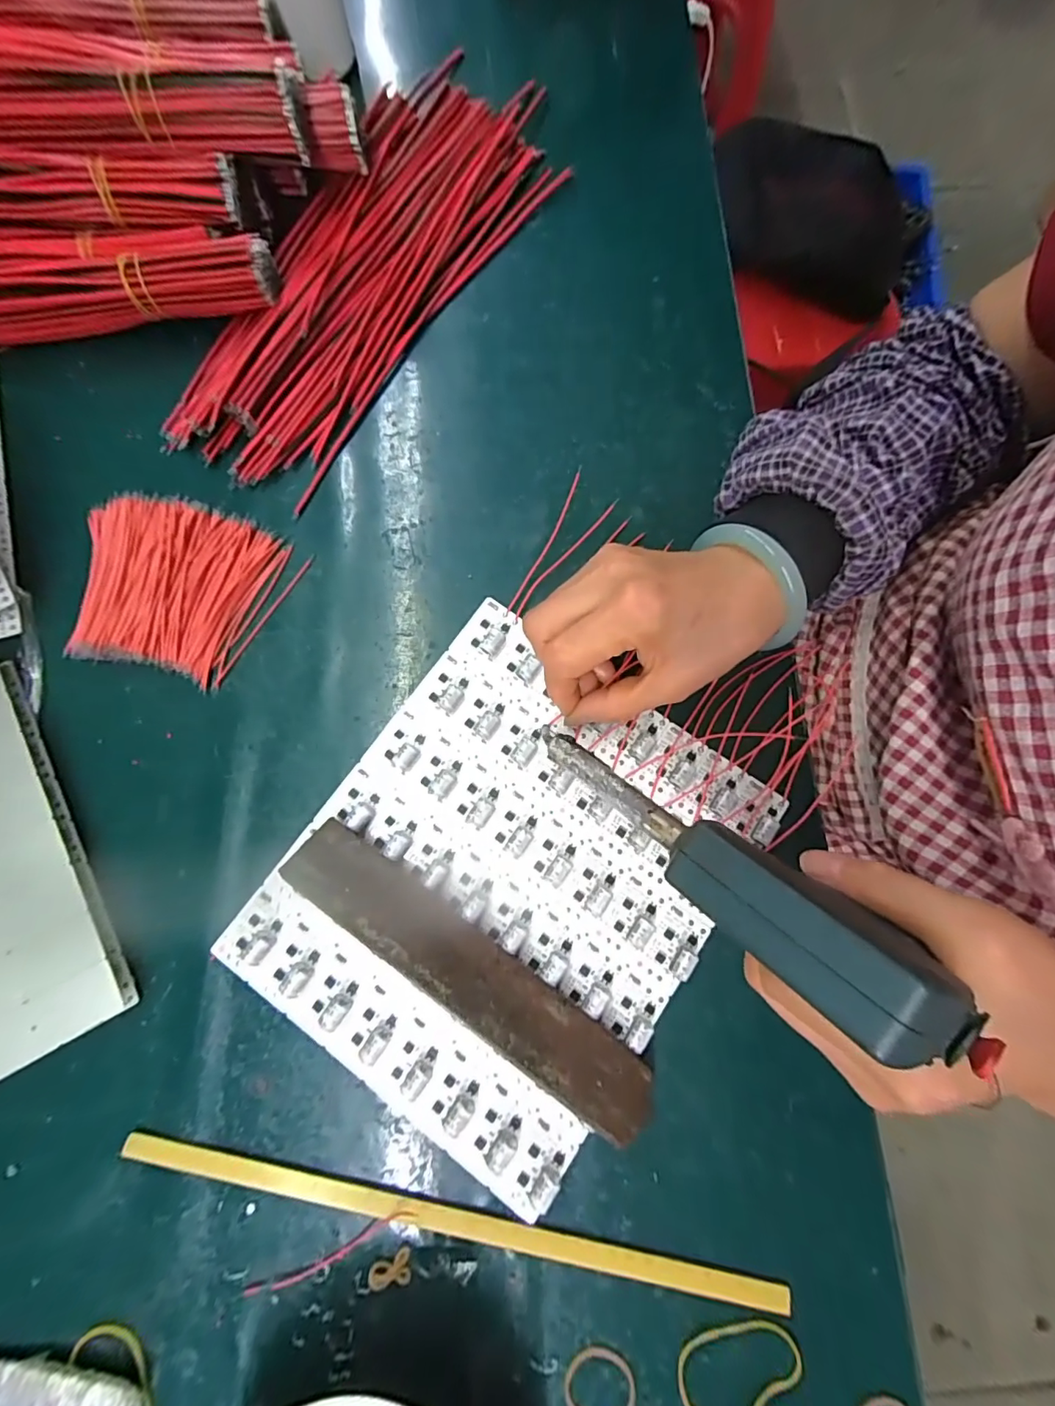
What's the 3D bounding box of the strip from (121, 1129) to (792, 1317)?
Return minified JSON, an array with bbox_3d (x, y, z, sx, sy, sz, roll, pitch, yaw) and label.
[{"bbox_3d":[-0.036,0.242,0.236,0.309,0.008,0.011,12,79,1],"label":"strip"}]

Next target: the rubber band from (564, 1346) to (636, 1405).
[{"bbox_3d":[0.033,0.306,0.225,0.031,0.004,0.030,-6,79,-2],"label":"rubber band"}]

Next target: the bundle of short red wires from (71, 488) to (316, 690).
[{"bbox_3d":[-0.204,-0.068,0.295,0.119,0.014,0.101,15,79,2],"label":"bundle of short red wires"}]

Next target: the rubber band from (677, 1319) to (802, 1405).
[{"bbox_3d":[0.096,0.302,0.225,0.056,0.004,0.043,-7,79,-2],"label":"rubber band"}]

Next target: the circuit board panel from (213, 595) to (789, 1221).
[{"bbox_3d":[-0.010,0.090,0.264,0.195,0.014,0.237,35,80,5],"label":"circuit board panel"}]

